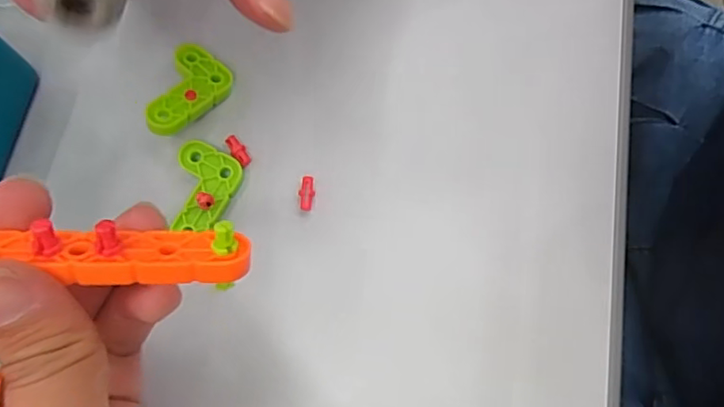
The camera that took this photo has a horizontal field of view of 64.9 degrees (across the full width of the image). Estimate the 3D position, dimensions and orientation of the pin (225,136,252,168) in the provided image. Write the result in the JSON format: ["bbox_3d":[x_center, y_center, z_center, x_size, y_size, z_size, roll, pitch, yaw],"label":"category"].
[{"bbox_3d":[-0.046,-0.020,0.213,0.005,0.004,0.014,-37,80,-8],"label":"pin"}]

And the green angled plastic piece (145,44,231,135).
[{"bbox_3d":[-0.064,-0.041,0.210,0.023,0.007,0.040,21,58,4],"label":"green angled plastic piece"}]

